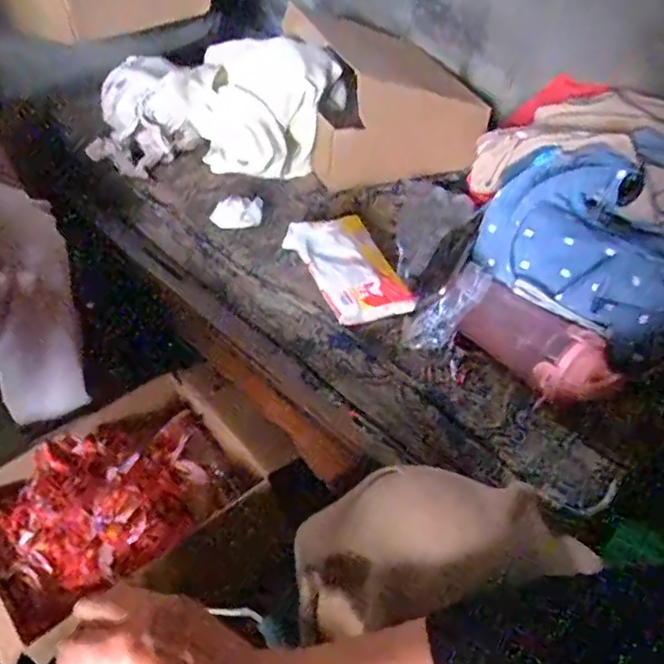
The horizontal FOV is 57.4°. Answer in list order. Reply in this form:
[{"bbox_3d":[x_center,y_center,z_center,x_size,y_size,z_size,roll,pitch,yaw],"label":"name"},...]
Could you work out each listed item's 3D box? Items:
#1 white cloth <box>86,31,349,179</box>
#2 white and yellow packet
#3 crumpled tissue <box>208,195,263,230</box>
[{"bbox_3d":[-0.170,-0.342,0.914,0.330,0.162,0.228,10,48,5],"label":"white cloth"},{"bbox_3d":[0.012,-0.089,0.750,0.127,0.075,0.176,-18,51,-19],"label":"white and yellow packet"},{"bbox_3d":[-0.130,-0.166,0.841,0.075,0.034,0.041,-11,49,-13],"label":"crumpled tissue"}]

